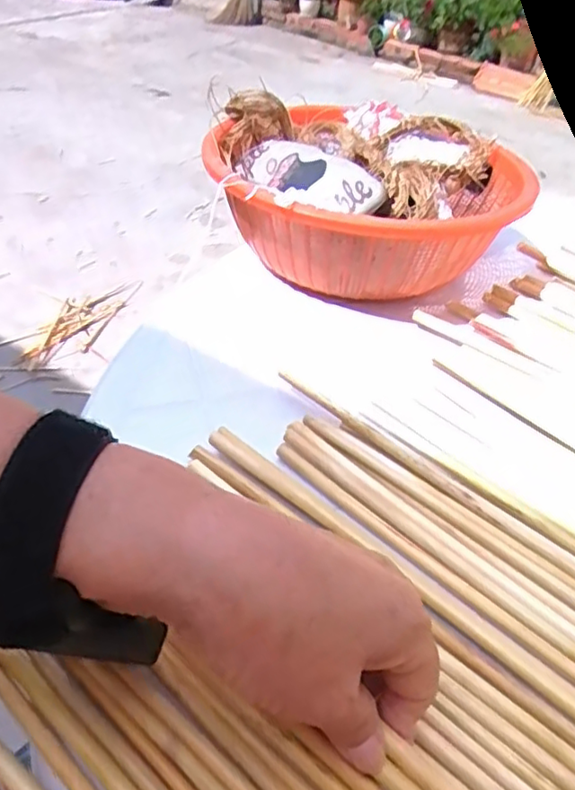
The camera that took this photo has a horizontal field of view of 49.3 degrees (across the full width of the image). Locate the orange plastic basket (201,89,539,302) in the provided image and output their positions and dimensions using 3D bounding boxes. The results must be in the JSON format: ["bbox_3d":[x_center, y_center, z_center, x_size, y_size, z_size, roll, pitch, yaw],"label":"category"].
[{"bbox_3d":[0.062,-0.163,0.529,0.252,0.102,0.212,-4,43,-11],"label":"orange plastic basket"}]

